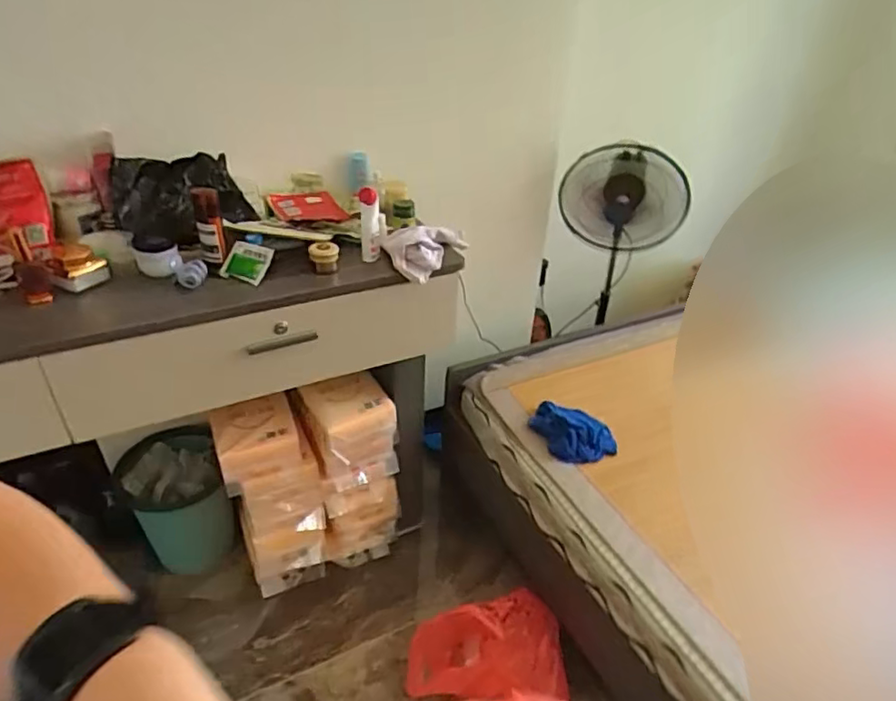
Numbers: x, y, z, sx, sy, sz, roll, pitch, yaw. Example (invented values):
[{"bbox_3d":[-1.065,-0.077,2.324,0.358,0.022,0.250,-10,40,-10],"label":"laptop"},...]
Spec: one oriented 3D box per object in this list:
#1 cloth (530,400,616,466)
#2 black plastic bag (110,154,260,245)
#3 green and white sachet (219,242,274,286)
[{"bbox_3d":[0.271,0.179,1.285,0.137,0.078,0.156,-10,36,-18],"label":"cloth"},{"bbox_3d":[-0.459,-0.261,1.029,0.200,0.127,0.147,-24,43,-34],"label":"black plastic bag"},{"bbox_3d":[-0.341,-0.149,1.006,0.073,0.010,0.070,18,76,6],"label":"green and white sachet"}]

